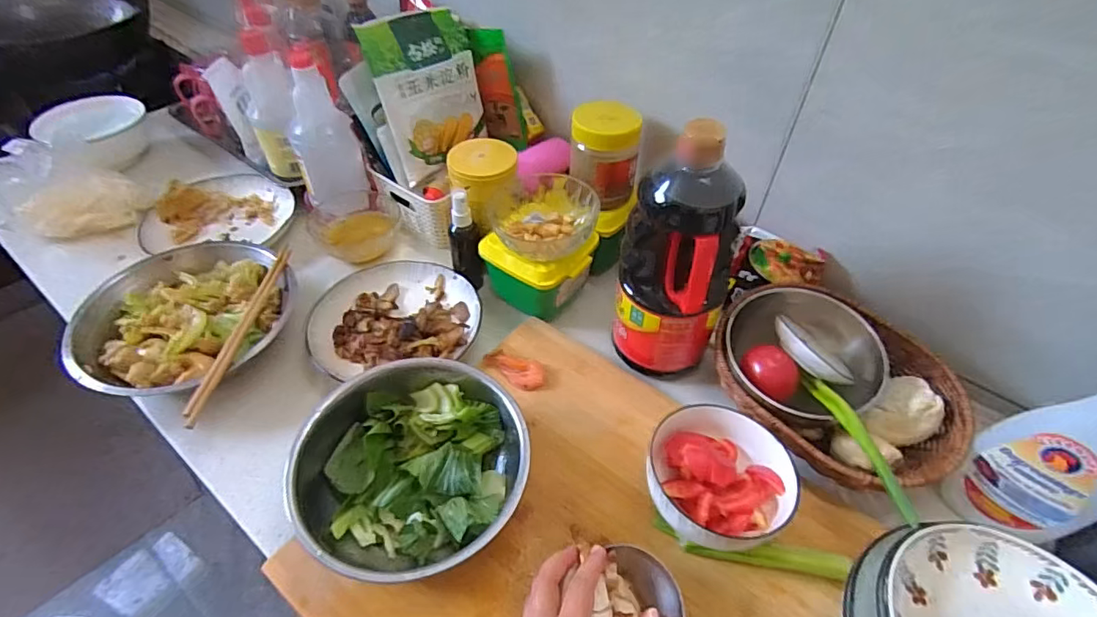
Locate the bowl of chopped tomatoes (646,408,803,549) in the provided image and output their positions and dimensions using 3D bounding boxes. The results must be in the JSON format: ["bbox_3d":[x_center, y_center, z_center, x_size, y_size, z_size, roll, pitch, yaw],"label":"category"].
[{"bbox_3d":[0.145,0.154,0.470,0.118,0.060,0.123,2,46,-2],"label":"bowl of chopped tomatoes"}]

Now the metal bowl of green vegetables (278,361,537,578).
[{"bbox_3d":[-0.119,0.143,0.475,0.190,0.065,0.195,2,46,-2],"label":"metal bowl of green vegetables"}]

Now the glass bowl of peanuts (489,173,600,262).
[{"bbox_3d":[-0.005,-0.107,0.619,0.118,0.062,0.124,1,46,-3],"label":"glass bowl of peanuts"}]

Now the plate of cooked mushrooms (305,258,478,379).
[{"bbox_3d":[-0.184,0.007,0.646,0.190,0.030,0.162,-10,48,-13],"label":"plate of cooked mushrooms"}]

